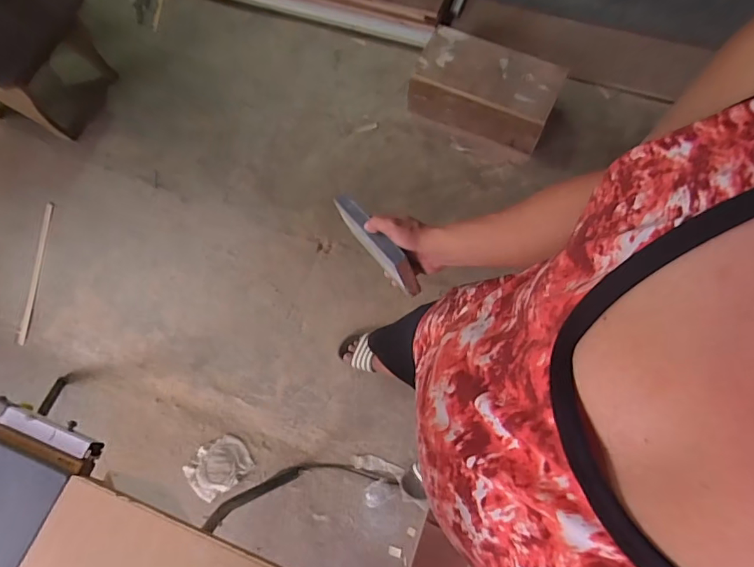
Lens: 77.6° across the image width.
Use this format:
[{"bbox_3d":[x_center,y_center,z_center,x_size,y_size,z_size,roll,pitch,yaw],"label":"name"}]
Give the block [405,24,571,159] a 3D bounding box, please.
[{"bbox_3d":[0.375,-0.672,1.654,0.479,0.238,0.272,26,72,12],"label":"block"}]

